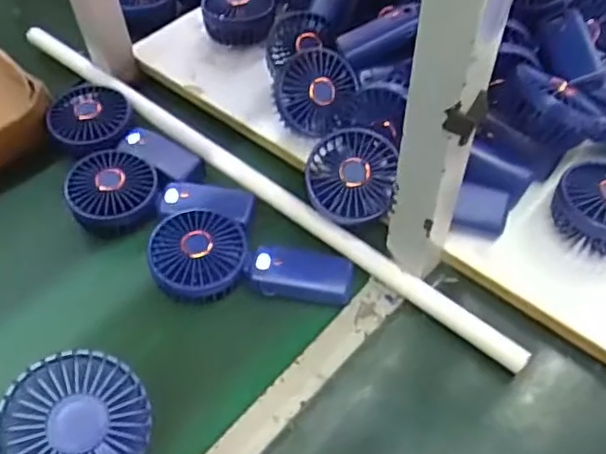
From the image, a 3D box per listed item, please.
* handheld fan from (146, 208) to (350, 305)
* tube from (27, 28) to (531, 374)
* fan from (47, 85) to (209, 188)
[{"bbox_3d":[-0.046,0.029,0.552,0.178,0.037,0.078,1,54,1],"label":"handheld fan"},{"bbox_3d":[-0.071,-0.062,0.604,0.646,0.018,0.027,34,61,22],"label":"tube"},{"bbox_3d":[-0.188,-0.098,0.643,0.185,0.032,0.081,28,58,19],"label":"fan"}]

